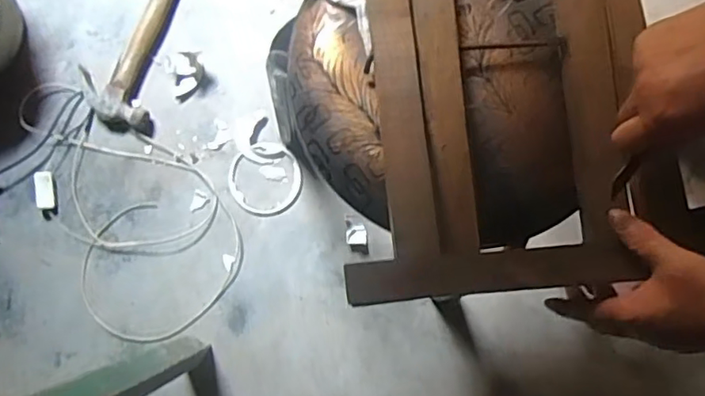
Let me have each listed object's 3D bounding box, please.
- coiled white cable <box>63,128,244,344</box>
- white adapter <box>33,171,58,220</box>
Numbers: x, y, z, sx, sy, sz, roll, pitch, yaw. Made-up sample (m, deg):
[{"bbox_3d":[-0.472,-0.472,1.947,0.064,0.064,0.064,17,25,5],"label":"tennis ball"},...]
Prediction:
[{"bbox_3d":[-0.322,0.053,0.945,0.264,0.016,0.345,-9,80,0],"label":"coiled white cable"},{"bbox_3d":[-0.507,-0.005,0.950,0.029,0.020,0.078,-9,80,0],"label":"white adapter"}]

